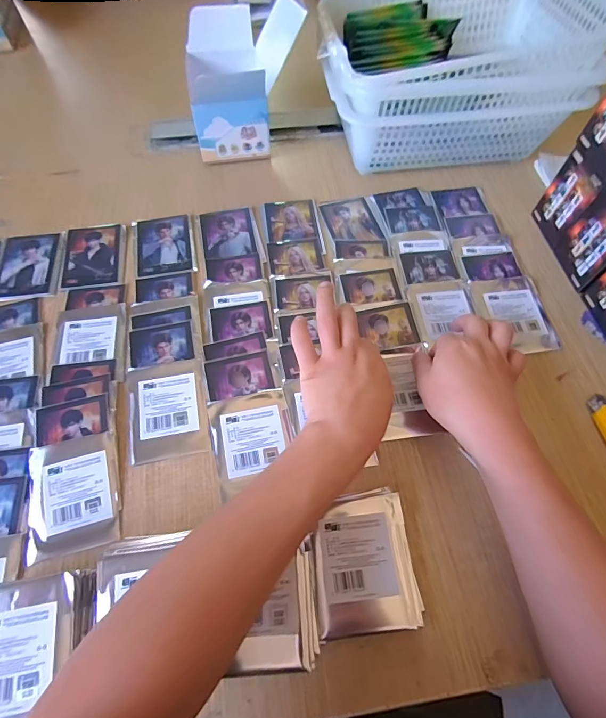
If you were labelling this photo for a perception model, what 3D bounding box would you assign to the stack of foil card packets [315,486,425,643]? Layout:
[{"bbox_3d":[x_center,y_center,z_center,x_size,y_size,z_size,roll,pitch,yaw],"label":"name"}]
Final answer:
[{"bbox_3d":[0.052,0.174,0.333,0.084,0.019,0.108,-6,63,-3],"label":"stack of foil card packets"}]

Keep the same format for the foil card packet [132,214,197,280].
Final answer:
[{"bbox_3d":[-0.185,-0.152,0.504,0.078,0.004,0.102,-11,65,-6],"label":"foil card packet"}]

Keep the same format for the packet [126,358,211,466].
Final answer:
[{"bbox_3d":[-0.142,0.051,0.399,0.081,0.004,0.103,-10,65,-5],"label":"packet"}]

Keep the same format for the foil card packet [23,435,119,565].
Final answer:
[{"bbox_3d":[-0.219,0.127,0.362,0.079,0.012,0.103,-12,65,-6],"label":"foil card packet"}]

